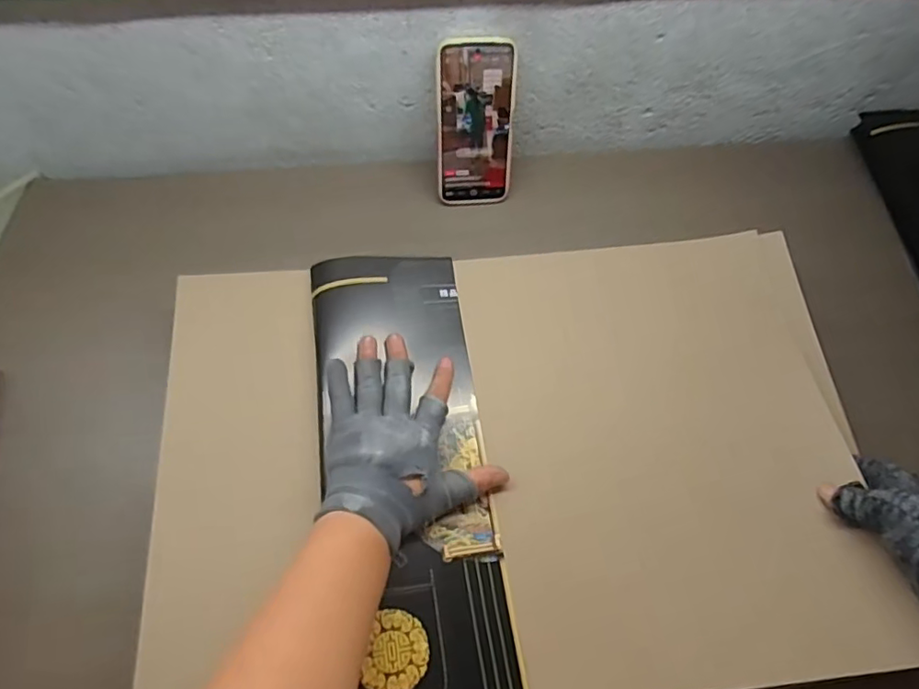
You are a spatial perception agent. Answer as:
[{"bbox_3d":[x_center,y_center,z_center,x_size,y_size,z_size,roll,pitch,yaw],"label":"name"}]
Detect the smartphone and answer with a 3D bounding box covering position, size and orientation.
[{"bbox_3d":[0.017,-0.227,0.597,0.080,0.169,0.008,-5,40,-6],"label":"smartphone"}]

